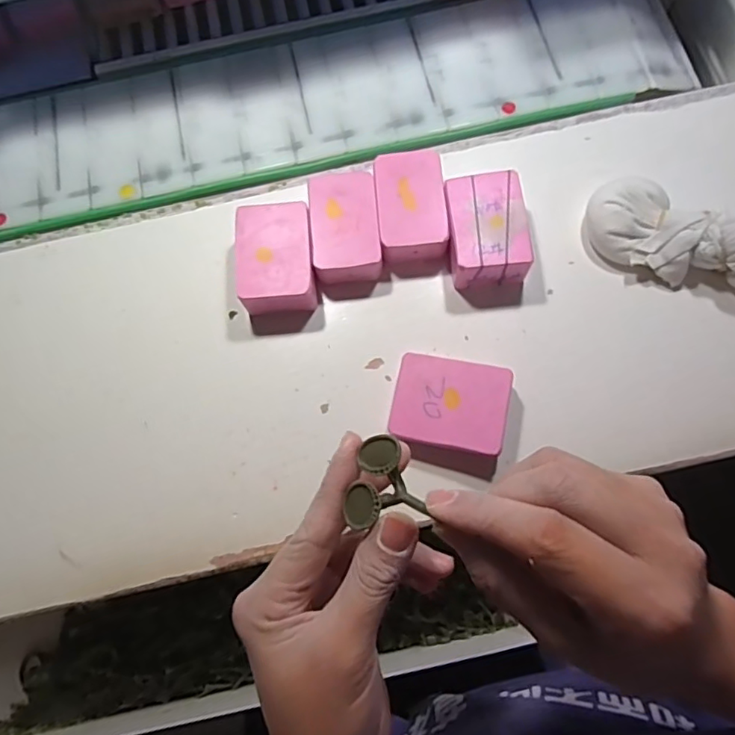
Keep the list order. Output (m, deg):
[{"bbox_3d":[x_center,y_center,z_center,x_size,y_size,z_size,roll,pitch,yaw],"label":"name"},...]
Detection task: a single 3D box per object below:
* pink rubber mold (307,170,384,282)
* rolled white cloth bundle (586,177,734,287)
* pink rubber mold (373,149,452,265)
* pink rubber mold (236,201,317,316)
[{"bbox_3d":[-0.015,-0.096,0.383,0.045,0.026,0.073,-6,75,0],"label":"pink rubber mold"},{"bbox_3d":[0.240,-0.084,0.361,0.185,0.046,0.066,17,77,6],"label":"rolled white cloth bundle"},{"bbox_3d":[0.030,-0.111,0.384,0.045,0.024,0.074,-7,75,0],"label":"pink rubber mold"},{"bbox_3d":[-0.061,-0.072,0.377,0.050,0.031,0.071,-4,75,1],"label":"pink rubber mold"}]

